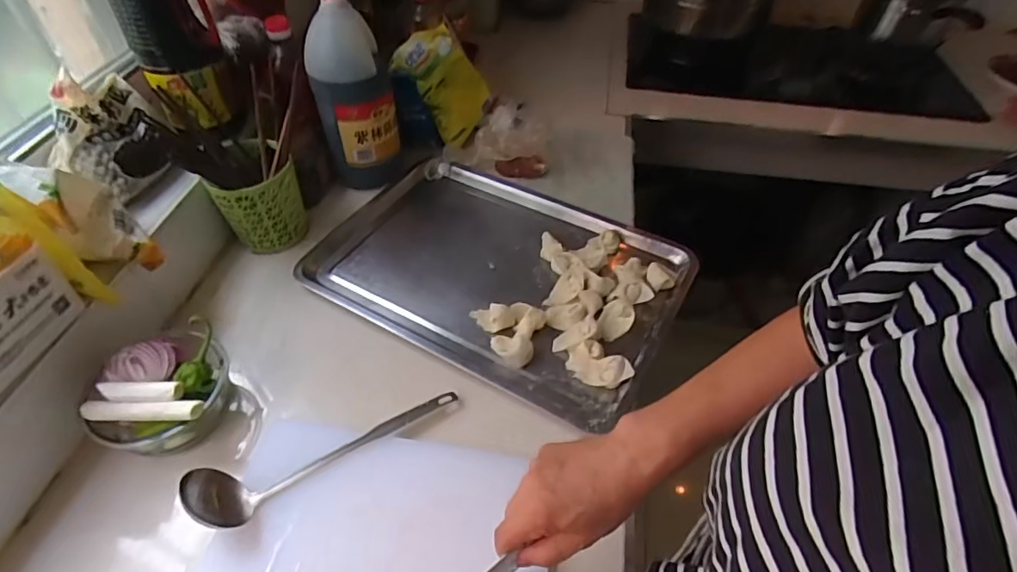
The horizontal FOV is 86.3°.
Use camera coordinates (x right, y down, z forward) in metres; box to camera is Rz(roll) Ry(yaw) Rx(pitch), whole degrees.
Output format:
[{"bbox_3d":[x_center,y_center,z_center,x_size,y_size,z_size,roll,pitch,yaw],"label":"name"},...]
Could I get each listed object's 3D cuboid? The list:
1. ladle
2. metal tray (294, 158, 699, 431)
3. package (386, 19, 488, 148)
[{"bbox_3d":[-0.177,0.175,0.564,0.273,0.067,0.057,-20,51,-19],"label":"ladle"},{"bbox_3d":[-0.018,-0.032,0.778,0.493,0.036,0.337,24,52,19],"label":"metal tray"},{"bbox_3d":[-0.110,-0.361,0.964,0.125,0.185,0.047,-45,20,-12],"label":"package"}]

